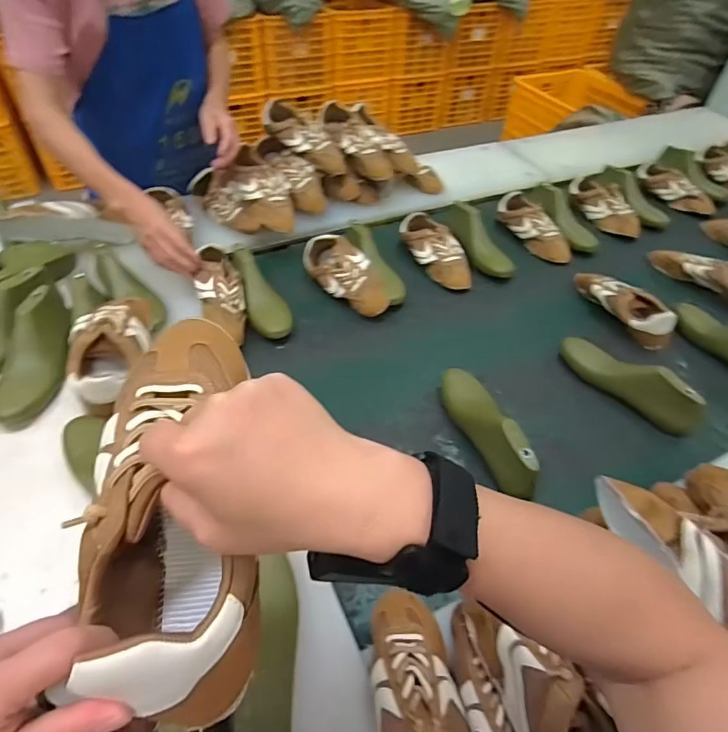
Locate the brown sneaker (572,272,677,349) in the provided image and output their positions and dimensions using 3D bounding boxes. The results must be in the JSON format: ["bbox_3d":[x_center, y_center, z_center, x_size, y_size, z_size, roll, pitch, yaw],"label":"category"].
[{"bbox_3d":[0.539,-0.134,1.005,0.075,0.072,0.244,-17,52,-16],"label":"brown sneaker"}]

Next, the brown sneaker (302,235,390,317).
[{"bbox_3d":[-0.036,-0.189,1.023,0.099,0.081,0.240,-31,57,-25],"label":"brown sneaker"}]

